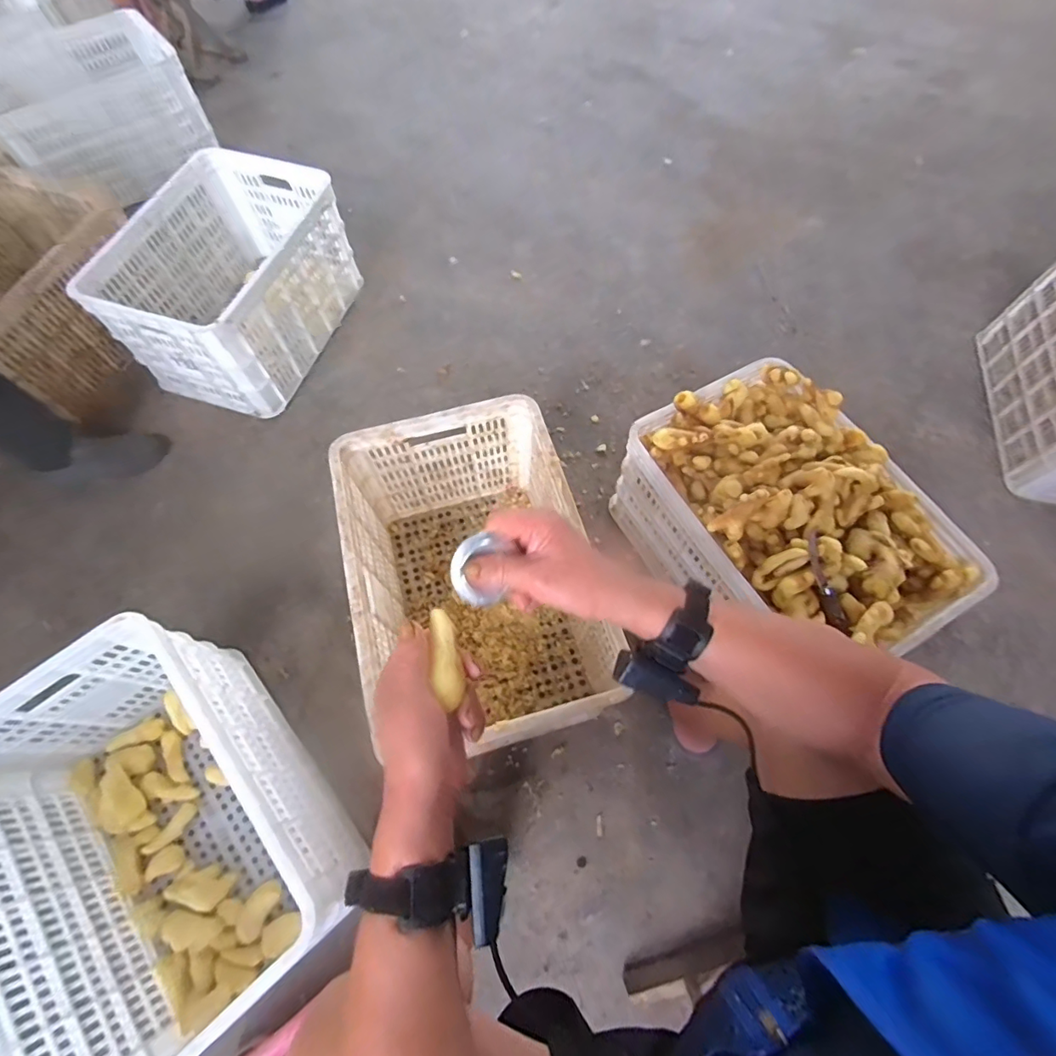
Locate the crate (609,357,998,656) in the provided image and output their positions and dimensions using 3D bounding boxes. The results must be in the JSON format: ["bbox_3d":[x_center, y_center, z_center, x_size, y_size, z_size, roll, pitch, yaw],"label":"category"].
[{"bbox_3d":[0.421,-0.001,0.899,0.328,0.309,0.486,-28,69,-13],"label":"crate"}]

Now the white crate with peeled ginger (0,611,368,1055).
[{"bbox_3d":[-0.516,0.429,0.721,0.334,0.274,0.501,-38,72,-18],"label":"white crate with peeled ginger"}]

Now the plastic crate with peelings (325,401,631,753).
[{"bbox_3d":[-0.101,0.073,0.878,0.349,0.280,0.472,-14,67,-10],"label":"plastic crate with peelings"}]

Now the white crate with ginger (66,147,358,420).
[{"bbox_3d":[-0.649,-0.553,1.139,0.327,0.247,0.478,18,65,5],"label":"white crate with ginger"}]

